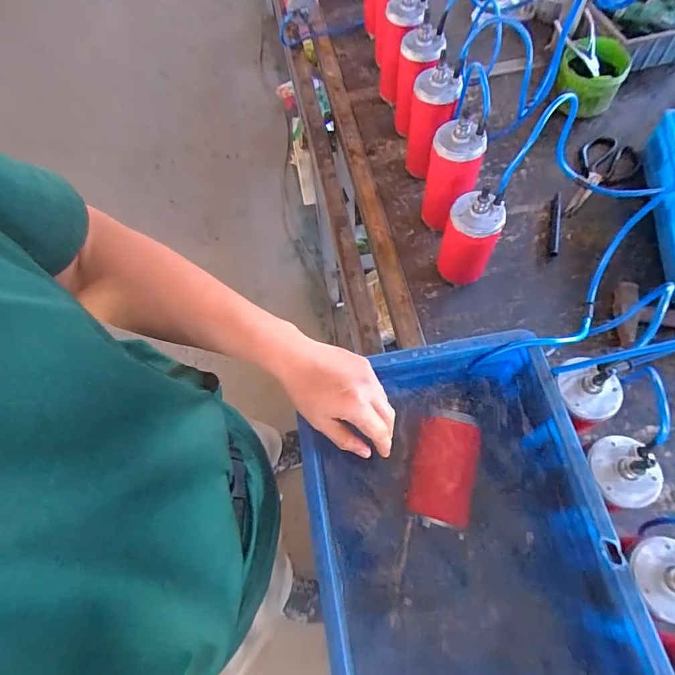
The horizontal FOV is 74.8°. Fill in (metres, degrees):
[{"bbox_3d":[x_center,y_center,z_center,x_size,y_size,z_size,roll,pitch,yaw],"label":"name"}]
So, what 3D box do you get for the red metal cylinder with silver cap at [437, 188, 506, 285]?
[{"bbox_3d":[0.196,-0.146,0.656,0.075,0.132,0.067,19,67,12],"label":"red metal cylinder with silver cap"}]

